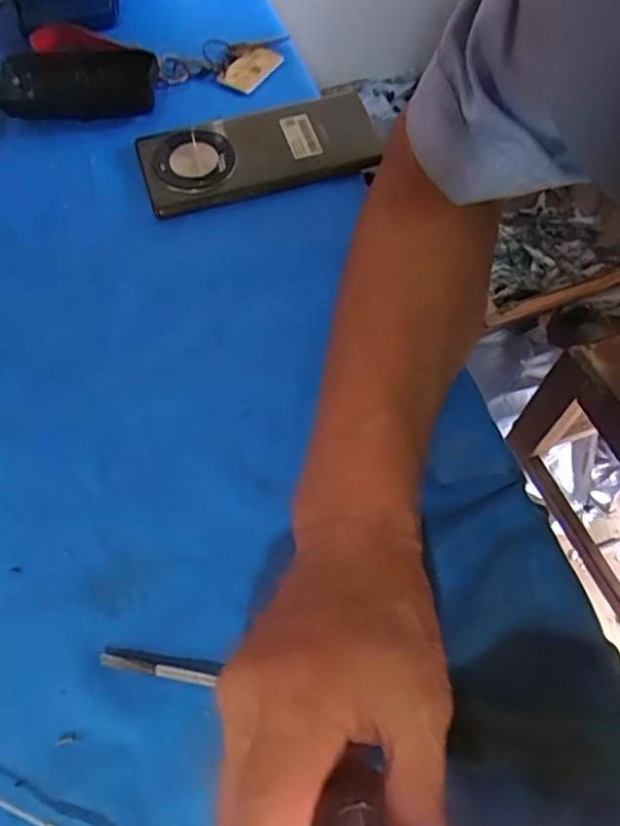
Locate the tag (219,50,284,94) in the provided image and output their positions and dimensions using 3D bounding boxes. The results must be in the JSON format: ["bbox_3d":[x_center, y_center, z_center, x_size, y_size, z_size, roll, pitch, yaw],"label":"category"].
[{"bbox_3d":[-0.045,-0.266,0.463,0.028,0.012,0.052,29,68,15],"label":"tag"}]

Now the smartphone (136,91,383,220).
[{"bbox_3d":[-0.034,-0.185,0.418,0.162,0.014,0.076,-16,64,-7],"label":"smartphone"}]

